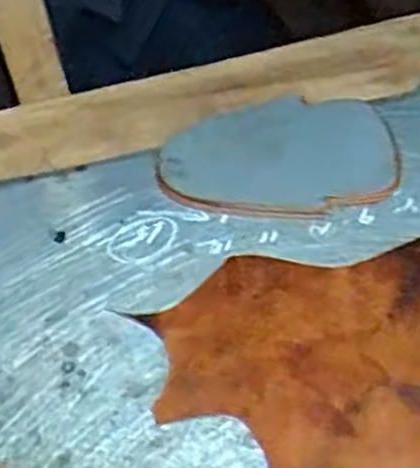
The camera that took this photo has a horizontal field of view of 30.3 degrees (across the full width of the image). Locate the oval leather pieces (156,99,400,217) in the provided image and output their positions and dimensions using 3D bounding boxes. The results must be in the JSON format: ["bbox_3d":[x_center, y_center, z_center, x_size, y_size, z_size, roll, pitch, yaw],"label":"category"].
[{"bbox_3d":[0.043,-0.051,0.514,0.150,0.014,0.083,-11,69,2],"label":"oval leather pieces"}]

